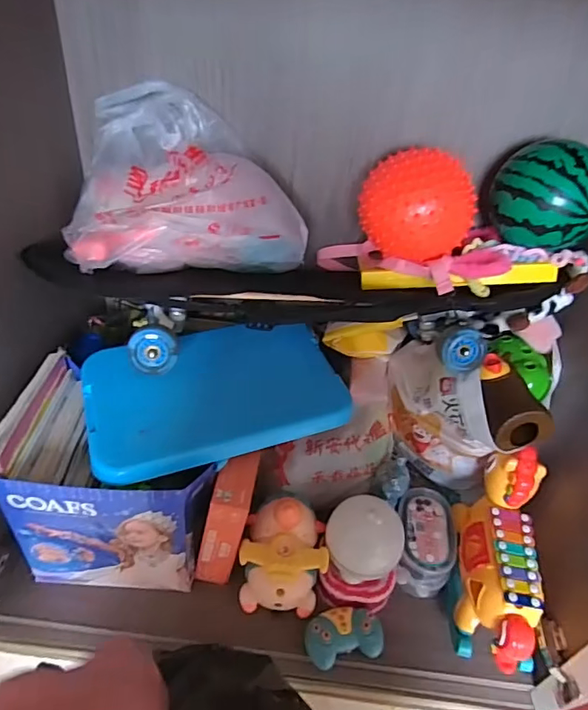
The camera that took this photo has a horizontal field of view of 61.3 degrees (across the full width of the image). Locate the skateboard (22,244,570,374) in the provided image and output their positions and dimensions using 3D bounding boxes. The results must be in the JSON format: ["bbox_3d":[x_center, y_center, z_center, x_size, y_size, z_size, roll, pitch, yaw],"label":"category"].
[{"bbox_3d":[0.007,-0.096,0.767,0.727,0.129,0.249,1,40,-8],"label":"skateboard"}]

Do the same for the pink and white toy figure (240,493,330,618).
[{"bbox_3d":[-0.014,0.298,0.769,0.125,0.109,0.150,8,40,0],"label":"pink and white toy figure"}]

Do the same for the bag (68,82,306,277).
[{"bbox_3d":[-0.150,-0.240,0.731,0.317,0.218,0.223,-4,41,-13],"label":"bag"}]

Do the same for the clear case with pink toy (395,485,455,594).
[{"bbox_3d":[0.220,0.312,0.840,0.091,0.081,0.146,12,40,6],"label":"clear case with pink toy"}]

